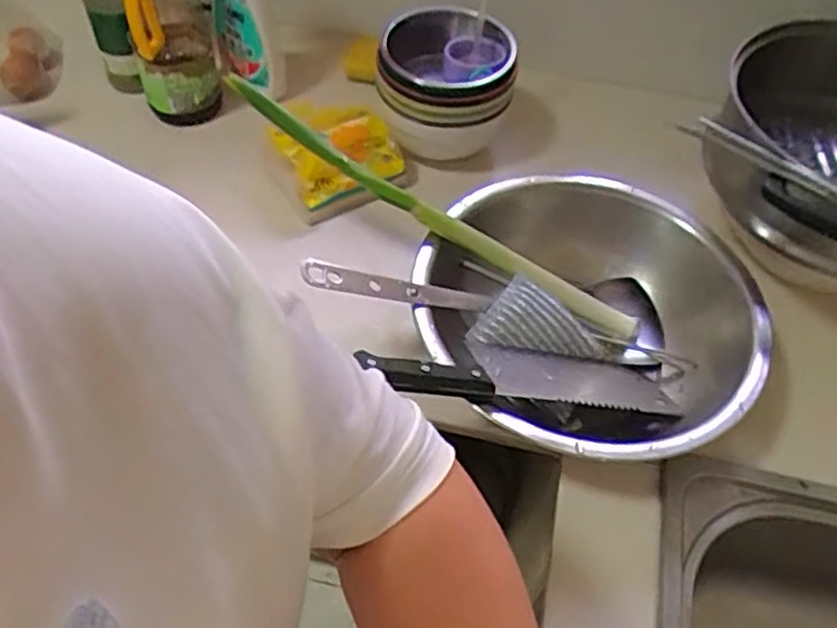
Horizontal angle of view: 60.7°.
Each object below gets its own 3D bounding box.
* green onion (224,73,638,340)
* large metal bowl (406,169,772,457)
[{"bbox_3d":[0.018,-0.089,0.650,0.426,0.030,0.034,30,54,-7],"label":"green onion"},{"bbox_3d":[0.152,0.004,0.638,0.302,0.089,0.286,2,53,-3],"label":"large metal bowl"}]

